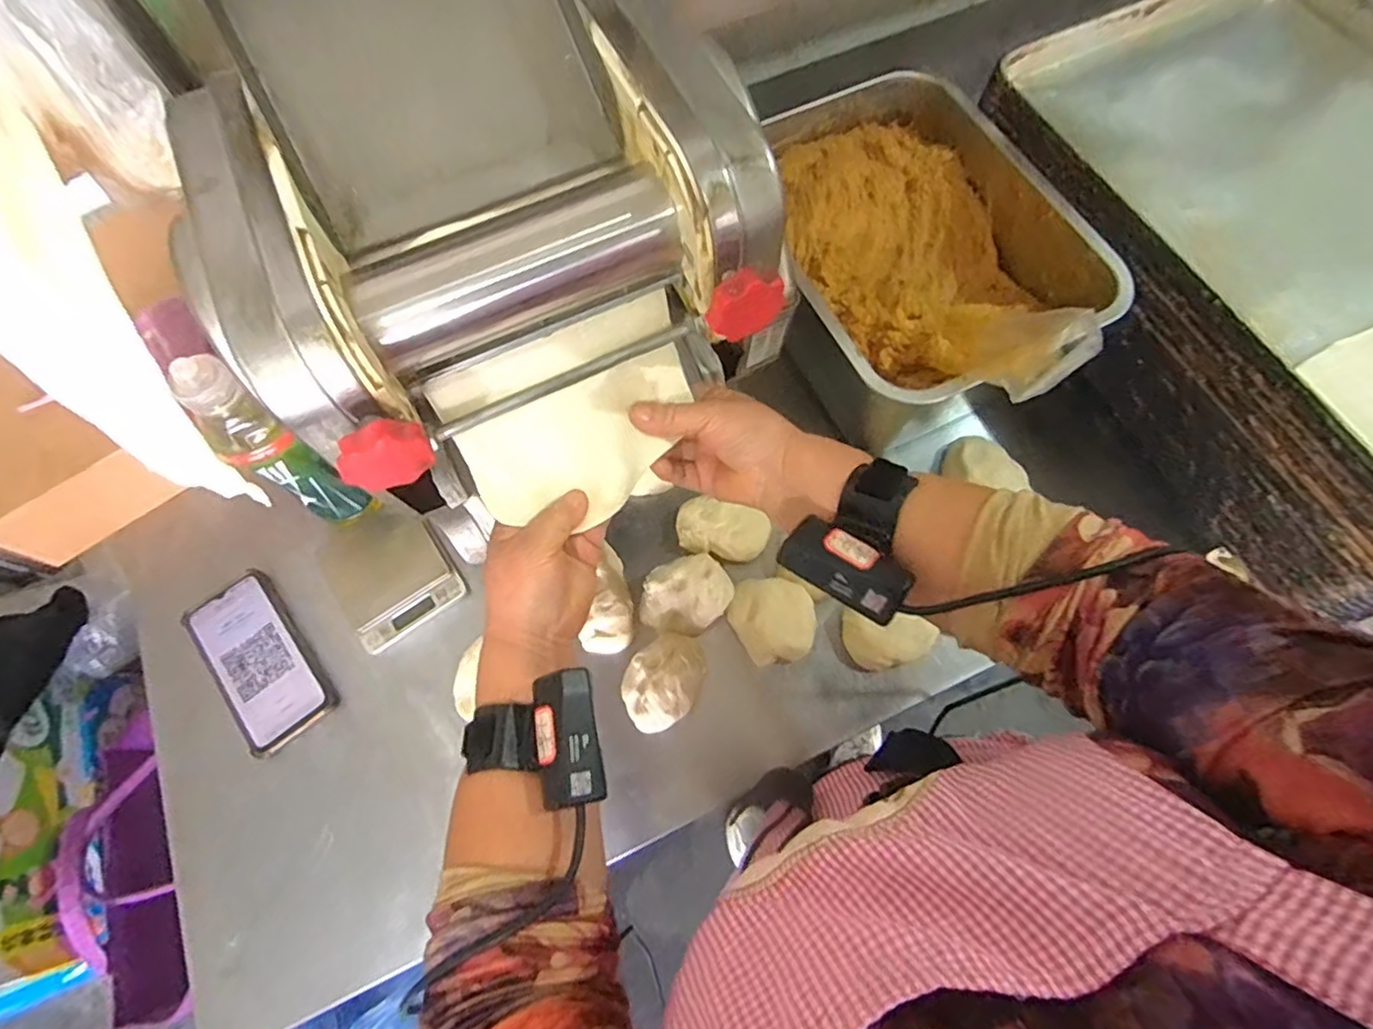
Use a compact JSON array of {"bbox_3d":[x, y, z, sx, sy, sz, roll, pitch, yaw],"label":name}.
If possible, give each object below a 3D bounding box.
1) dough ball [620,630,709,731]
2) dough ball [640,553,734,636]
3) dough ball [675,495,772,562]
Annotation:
[{"bbox_3d":[-0.018,0.144,0.550,0.081,0.036,0.064,-33,71,-10],"label":"dough ball"},{"bbox_3d":[-0.001,0.075,0.586,0.085,0.042,0.066,-24,70,-7],"label":"dough ball"},{"bbox_3d":[0.033,0.014,0.613,0.089,0.037,0.055,11,69,6],"label":"dough ball"}]

